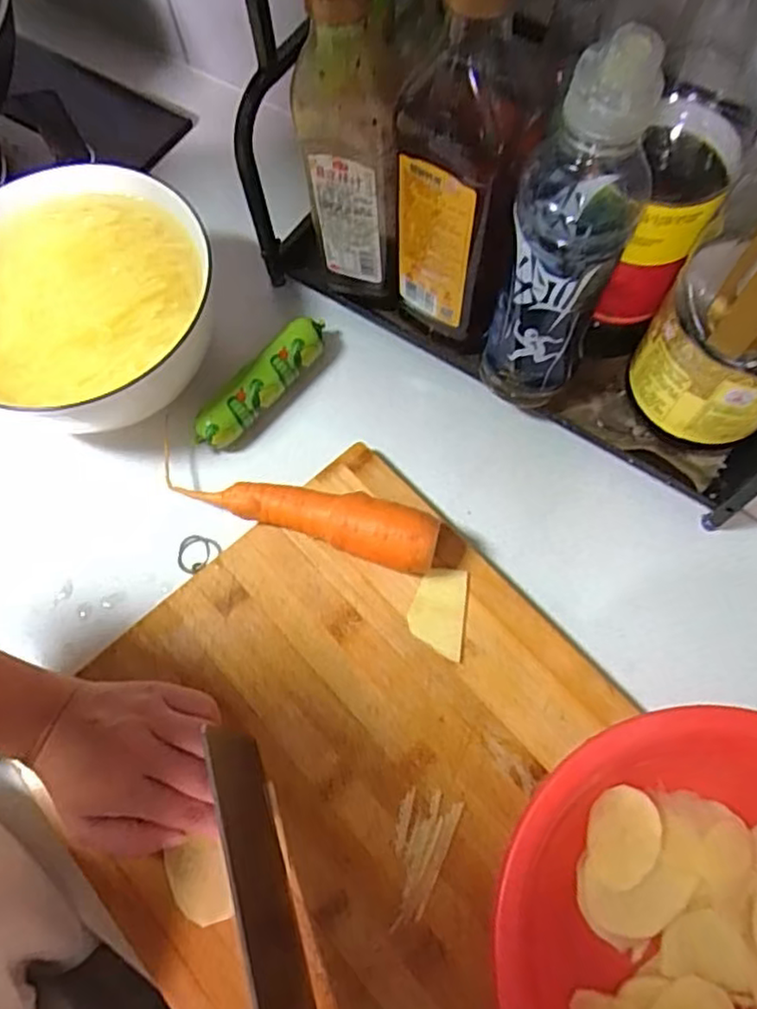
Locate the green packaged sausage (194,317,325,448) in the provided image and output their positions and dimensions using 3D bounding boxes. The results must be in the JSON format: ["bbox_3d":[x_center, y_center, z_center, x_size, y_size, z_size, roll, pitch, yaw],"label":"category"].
[{"bbox_3d":[-0.085,-0.090,0.518,0.030,0.040,0.126,35,75,14],"label":"green packaged sausage"}]

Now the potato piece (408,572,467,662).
[{"bbox_3d":[0.039,0.070,0.444,0.035,0.004,0.056,6,70,5],"label":"potato piece"}]

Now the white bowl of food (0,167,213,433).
[{"bbox_3d":[-0.214,-0.138,0.499,0.190,0.083,0.192,-1,69,2],"label":"white bowl of food"}]

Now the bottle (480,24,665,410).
[{"bbox_3d":[0.106,-0.145,0.389,0.061,0.226,0.067,18,71,9],"label":"bottle"}]

